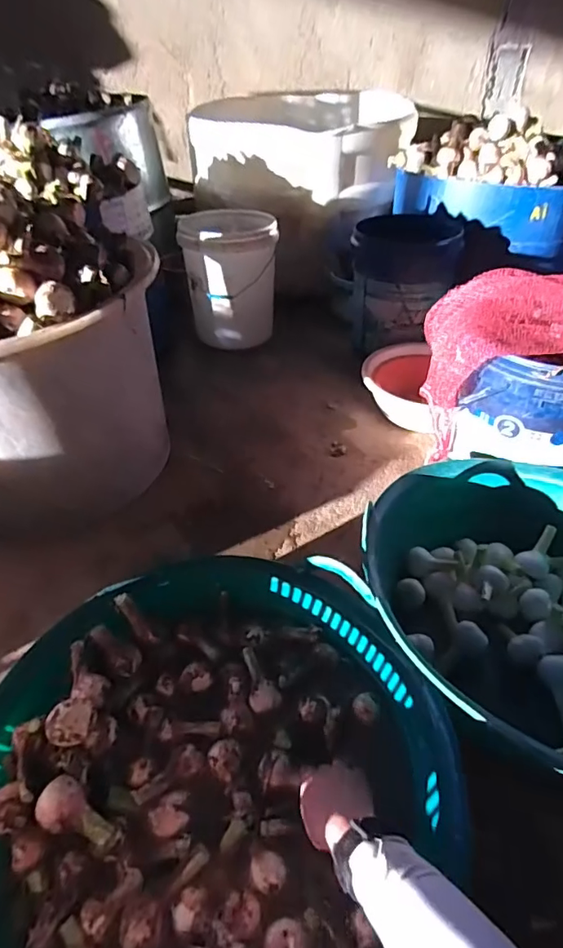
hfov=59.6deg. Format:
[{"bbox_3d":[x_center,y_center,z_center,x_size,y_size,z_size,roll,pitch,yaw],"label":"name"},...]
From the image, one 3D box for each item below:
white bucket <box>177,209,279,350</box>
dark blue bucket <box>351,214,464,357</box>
[{"bbox_3d":[-0.169,-0.638,1.633,0.284,0.368,0.284,-4,42,-6],"label":"white bucket"},{"bbox_3d":[0.360,-0.588,1.483,0.289,0.359,0.309,9,42,9],"label":"dark blue bucket"}]

